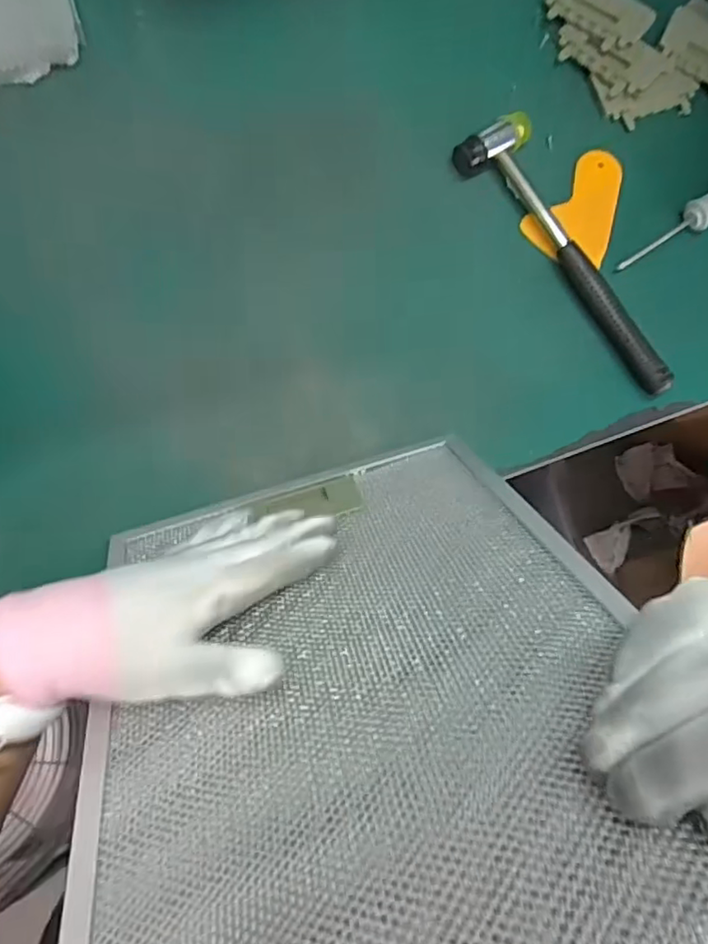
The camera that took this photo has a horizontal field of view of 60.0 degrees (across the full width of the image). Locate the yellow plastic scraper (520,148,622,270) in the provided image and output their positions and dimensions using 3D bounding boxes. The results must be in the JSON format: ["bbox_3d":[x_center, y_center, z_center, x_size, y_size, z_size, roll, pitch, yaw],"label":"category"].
[{"bbox_3d":[0.187,-0.206,0.489,0.067,0.011,0.104,42,79,0],"label":"yellow plastic scraper"}]

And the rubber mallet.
[{"bbox_3d":[0.174,-0.170,0.475,0.056,0.022,0.241,-38,89,-7],"label":"rubber mallet"}]

